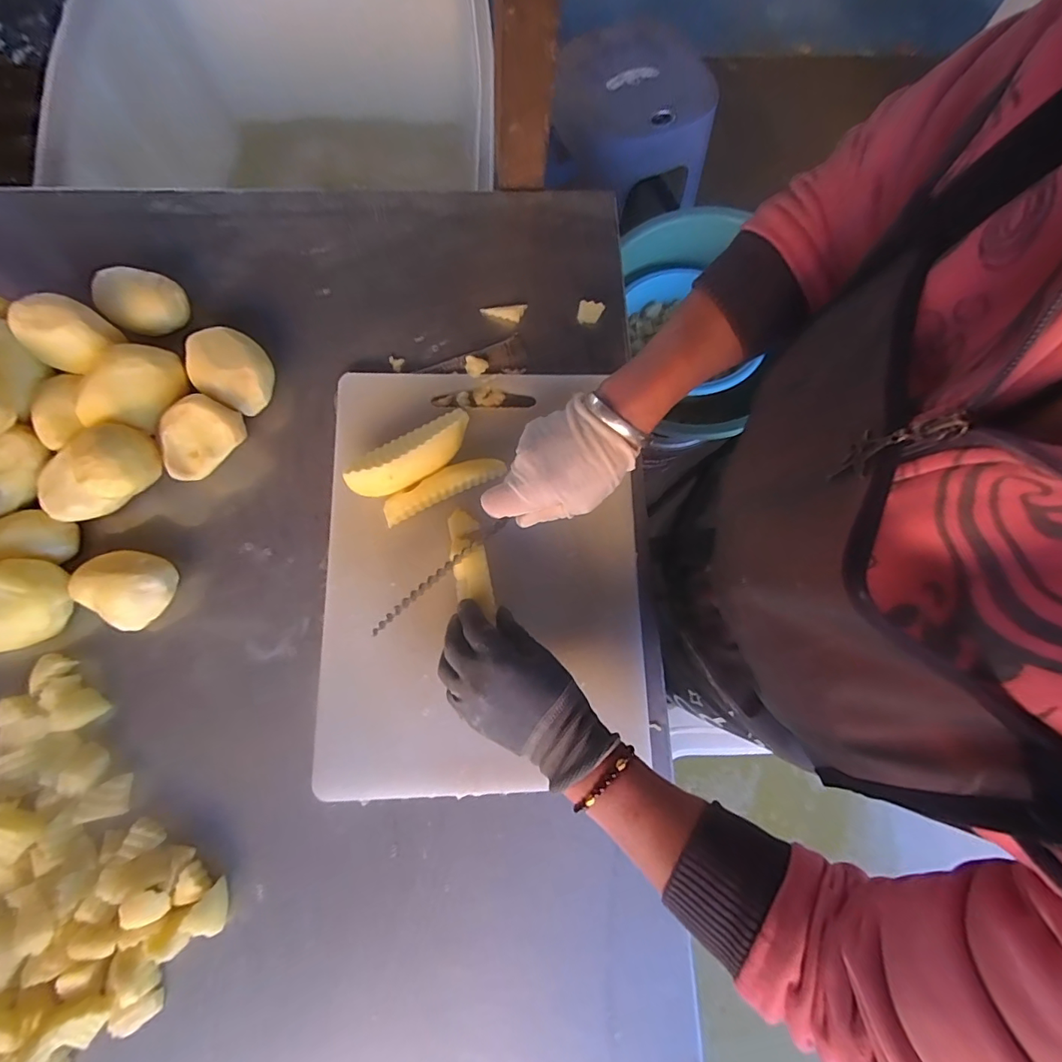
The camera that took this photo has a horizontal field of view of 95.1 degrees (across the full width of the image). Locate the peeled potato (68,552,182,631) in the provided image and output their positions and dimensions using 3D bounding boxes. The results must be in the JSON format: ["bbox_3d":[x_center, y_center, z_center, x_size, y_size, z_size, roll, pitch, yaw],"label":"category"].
[{"bbox_3d":[-0.341,0.048,0.415,0.068,0.041,0.065,29,78,5],"label":"peeled potato"}]

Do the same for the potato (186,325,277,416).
[{"bbox_3d":[-0.275,-0.148,0.455,0.083,0.046,0.065,43,79,8],"label":"potato"}]

